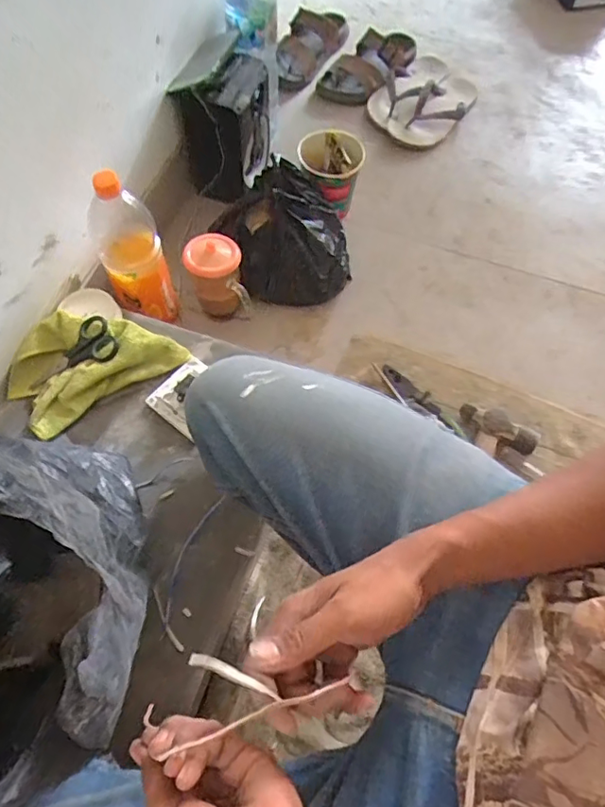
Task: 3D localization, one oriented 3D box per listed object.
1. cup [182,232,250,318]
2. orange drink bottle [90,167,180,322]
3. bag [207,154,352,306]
[{"bbox_3d":[-0.127,-0.185,0.812,0.079,0.109,0.081,-14,65,-9],"label":"cup"},{"bbox_3d":[-0.234,-0.209,0.751,0.084,0.237,0.092,-19,66,-11],"label":"orange drink bottle"},{"bbox_3d":[-0.020,-0.252,0.859,0.190,0.156,0.164,-23,67,-13],"label":"bag"}]

